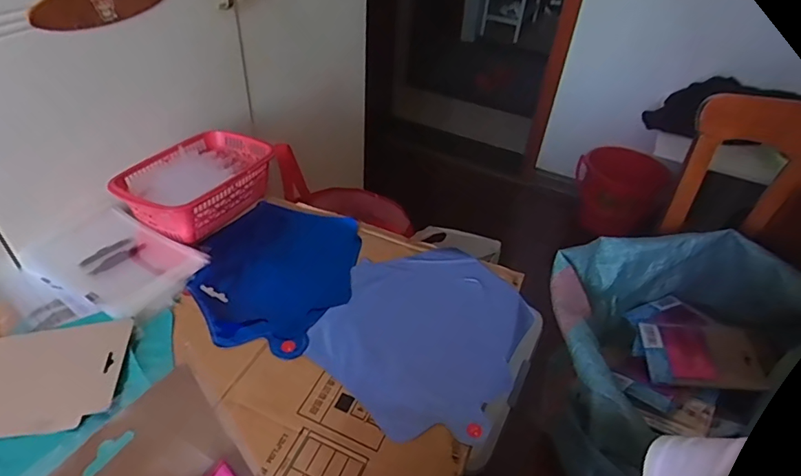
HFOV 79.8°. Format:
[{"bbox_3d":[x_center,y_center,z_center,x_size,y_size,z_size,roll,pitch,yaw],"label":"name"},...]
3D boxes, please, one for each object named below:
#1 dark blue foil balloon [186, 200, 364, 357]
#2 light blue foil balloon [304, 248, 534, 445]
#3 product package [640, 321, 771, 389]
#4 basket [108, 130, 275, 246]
[{"bbox_3d":[-0.170,0.045,0.649,0.207,0.025,0.270,7,40,1],"label":"dark blue foil balloon"},{"bbox_3d":[0.030,0.111,0.595,0.226,0.017,0.278,19,42,15],"label":"light blue foil balloon"},{"bbox_3d":[0.477,0.183,0.763,0.160,0.027,0.126,9,41,5],"label":"product package"},{"bbox_3d":[-0.302,-0.078,0.724,0.149,0.078,0.215,21,42,17],"label":"basket"}]

